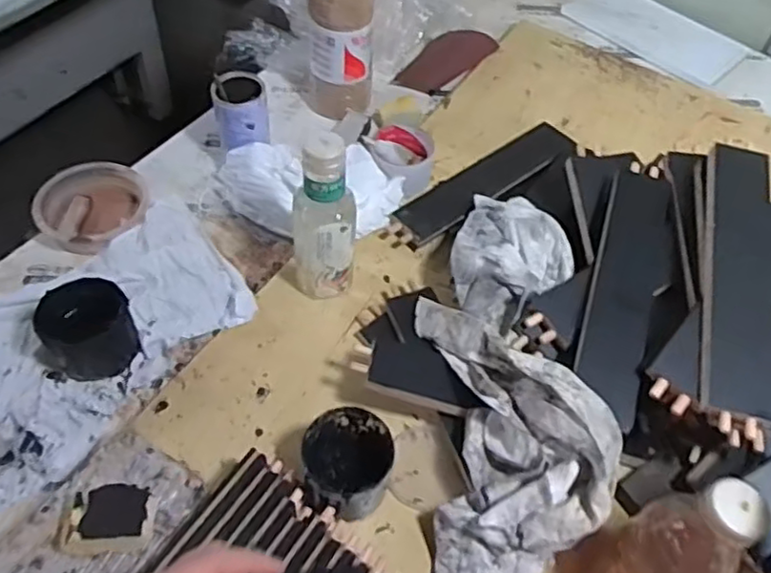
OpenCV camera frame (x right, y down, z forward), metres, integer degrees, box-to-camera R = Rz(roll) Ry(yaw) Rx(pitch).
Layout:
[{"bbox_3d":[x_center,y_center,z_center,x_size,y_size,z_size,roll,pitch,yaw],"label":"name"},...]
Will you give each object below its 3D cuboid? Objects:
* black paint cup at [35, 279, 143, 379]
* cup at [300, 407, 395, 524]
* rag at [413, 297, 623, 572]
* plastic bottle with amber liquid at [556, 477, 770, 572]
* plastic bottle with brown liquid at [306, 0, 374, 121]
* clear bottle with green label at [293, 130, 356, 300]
[{"bbox_3d":[-0.300,0.042,0.678,0.080,0.071,0.085,2,54,-3],"label":"black paint cup"},{"bbox_3d":[-0.034,0.159,0.600,0.076,0.075,0.086,9,54,3],"label":"cup"},{"bbox_3d":[0.114,0.131,0.601,0.145,0.125,0.297,-1,54,-4],"label":"rag"},{"bbox_3d":[0.205,0.203,0.506,0.065,0.205,0.080,-25,59,-21],"label":"plastic bottle with amber liquid"},{"bbox_3d":[-0.058,-0.355,0.862,0.090,0.276,0.082,0,54,-4],"label":"plastic bottle with brown liquid"},{"bbox_3d":[-0.063,-0.060,0.680,0.060,0.200,0.051,-4,54,-7],"label":"clear bottle with green label"}]

